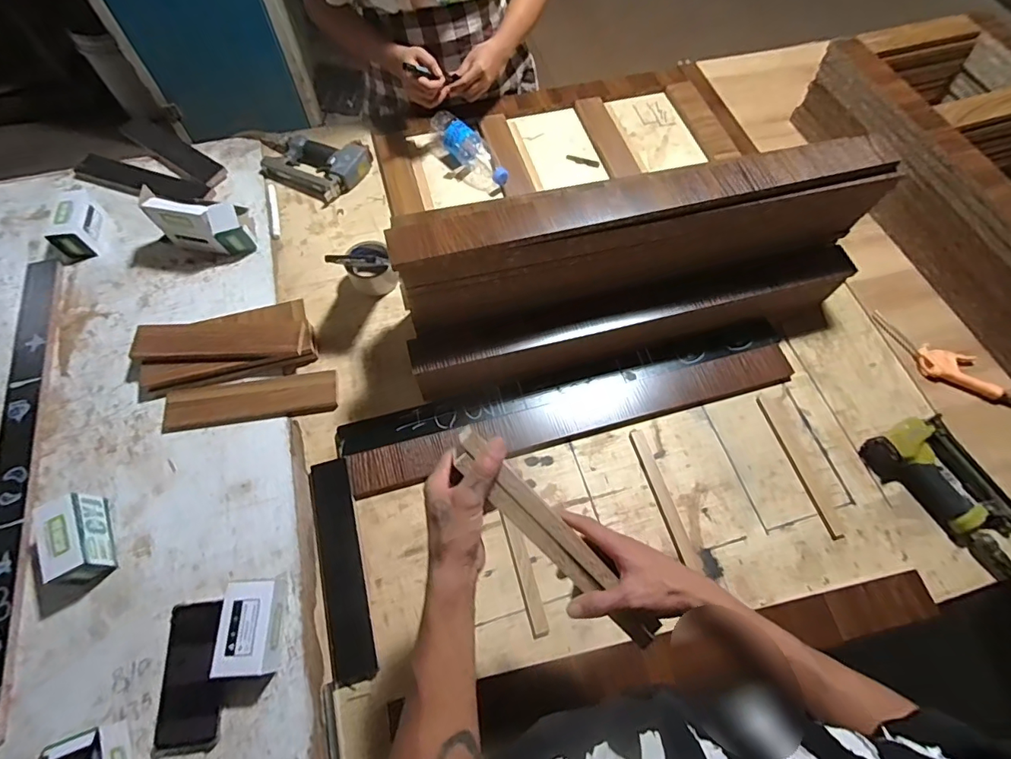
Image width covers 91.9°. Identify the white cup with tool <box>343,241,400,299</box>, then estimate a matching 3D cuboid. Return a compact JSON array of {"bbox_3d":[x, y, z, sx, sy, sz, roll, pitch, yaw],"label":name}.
[{"bbox_3d":[-0.250,-0.207,0.898,0.085,0.050,0.092,-18,65,-10],"label":"white cup with tool"}]

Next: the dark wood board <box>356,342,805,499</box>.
[{"bbox_3d":[0.128,0.056,0.798,0.742,0.021,0.068,-15,64,-8],"label":"dark wood board"}]

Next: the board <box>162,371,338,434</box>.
[{"bbox_3d":[-0.410,0.034,0.793,0.264,0.013,0.070,-7,64,-5],"label":"board"}]

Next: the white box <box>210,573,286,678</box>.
[{"bbox_3d":[-0.327,0.320,0.634,0.066,0.055,0.113,-7,64,-5],"label":"white box"}]

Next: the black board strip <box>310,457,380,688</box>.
[{"bbox_3d":[-0.231,0.259,0.691,0.060,0.015,0.295,-14,64,-8],"label":"black board strip"}]

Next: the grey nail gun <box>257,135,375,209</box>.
[{"bbox_3d":[-0.397,-0.459,1.024,0.206,0.049,0.153,29,66,13],"label":"grey nail gun"}]

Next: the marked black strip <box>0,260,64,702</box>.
[{"bbox_3d":[-0.750,0.112,0.749,0.060,0.016,0.777,-16,65,-9],"label":"marked black strip"}]

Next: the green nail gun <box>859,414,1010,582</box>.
[{"bbox_3d":[0.686,0.170,0.740,0.149,0.046,0.241,-24,66,-12],"label":"green nail gun"}]

